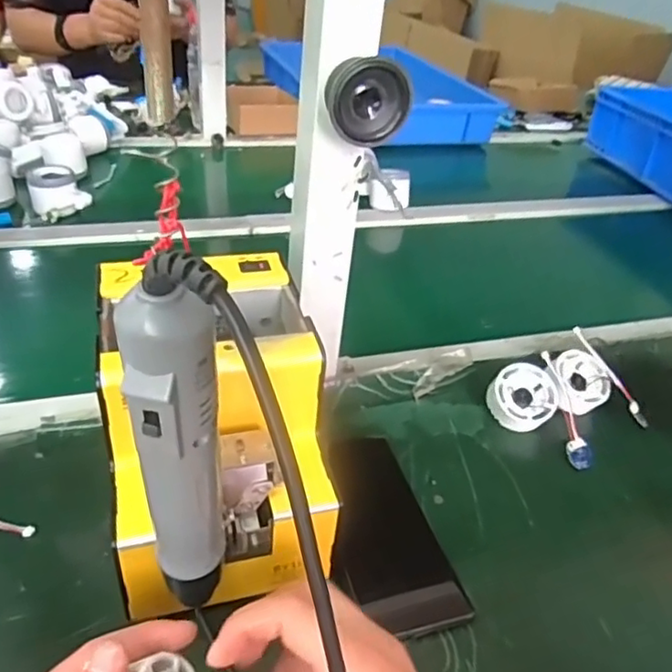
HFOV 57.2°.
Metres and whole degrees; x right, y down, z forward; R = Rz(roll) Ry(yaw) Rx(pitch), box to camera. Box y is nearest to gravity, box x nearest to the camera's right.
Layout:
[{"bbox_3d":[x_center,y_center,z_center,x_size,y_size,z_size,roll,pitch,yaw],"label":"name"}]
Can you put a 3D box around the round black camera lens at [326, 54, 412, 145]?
[{"bbox_3d":[0.020,-0.154,0.400,0.055,0.048,0.033,-5,31,-16],"label":"round black camera lens"}]

